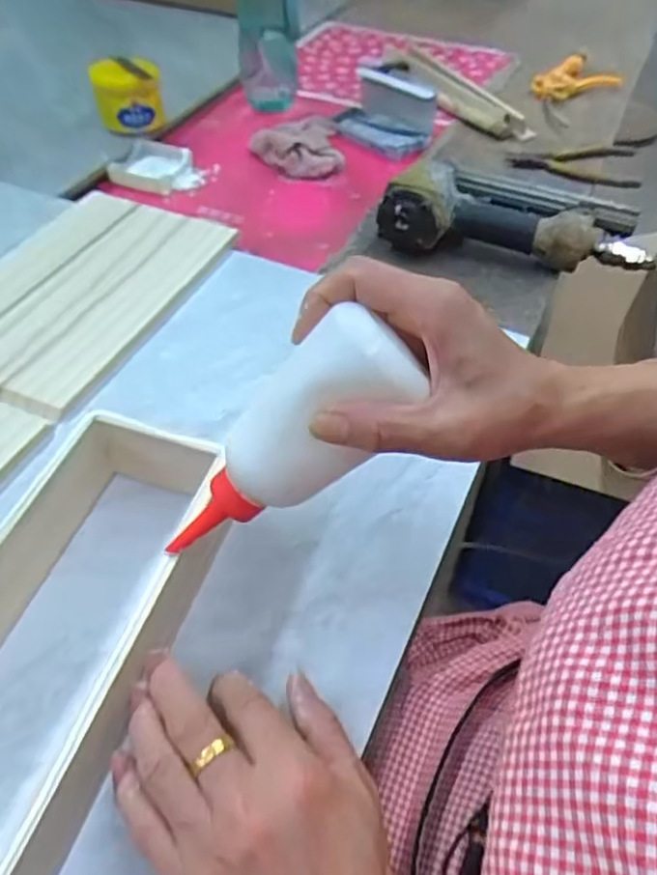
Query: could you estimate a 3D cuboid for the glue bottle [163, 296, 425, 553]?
[{"bbox_3d":[-0.023,0.003,0.301,0.047,0.151,0.043,16,35,-46],"label":"glue bottle"}]

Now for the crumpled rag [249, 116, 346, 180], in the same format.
[{"bbox_3d":[-0.040,-0.366,0.776,0.106,0.021,0.153,-4,51,-6],"label":"crumpled rag"}]

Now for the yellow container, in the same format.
[{"bbox_3d":[-0.242,-0.410,0.759,0.078,0.069,0.077,-11,52,-13],"label":"yellow container"}]

